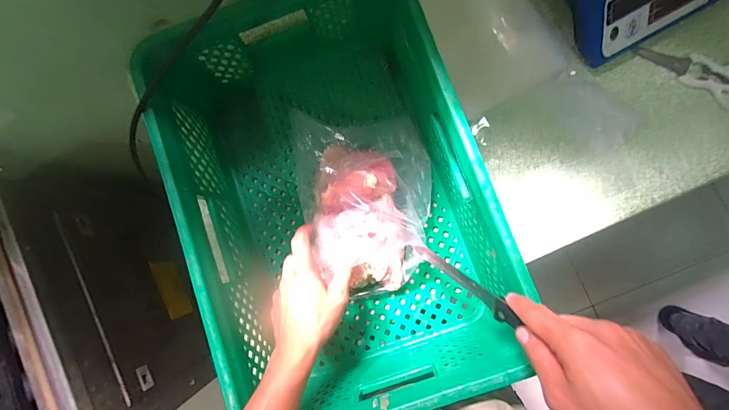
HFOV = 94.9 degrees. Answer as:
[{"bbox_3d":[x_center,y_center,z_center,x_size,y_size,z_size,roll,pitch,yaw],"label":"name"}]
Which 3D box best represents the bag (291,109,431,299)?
[{"bbox_3d":[-0.002,-0.003,0.481,0.194,0.101,0.268,-3,88,4],"label":"bag"}]

